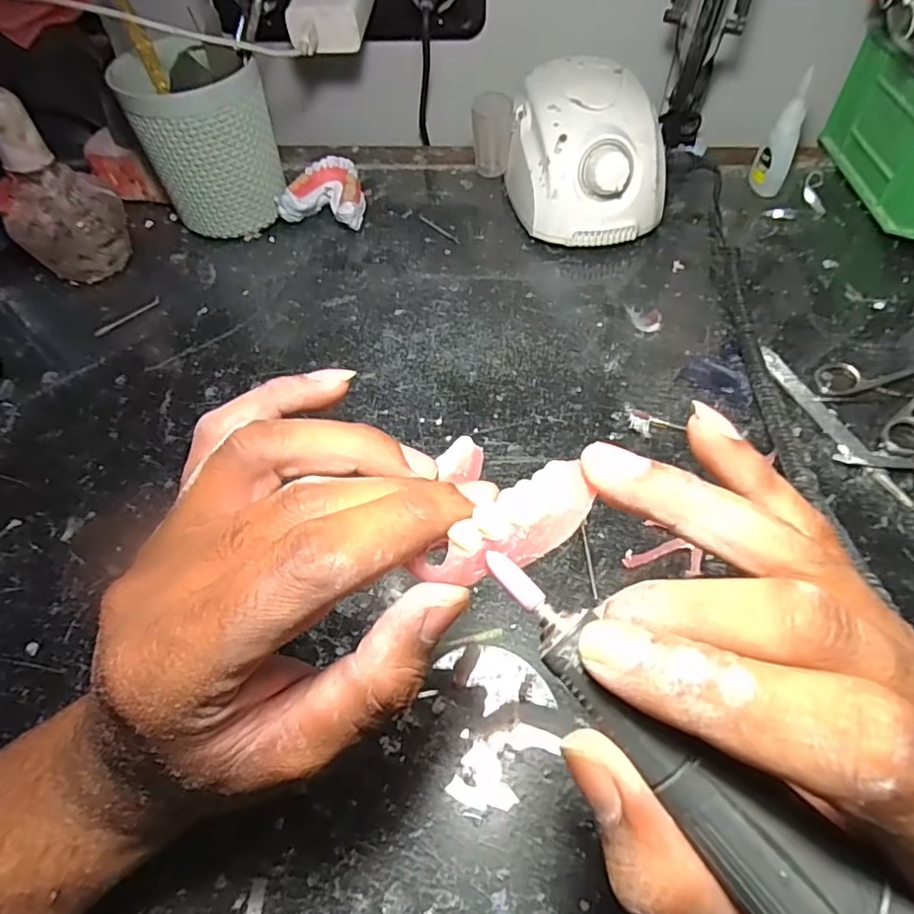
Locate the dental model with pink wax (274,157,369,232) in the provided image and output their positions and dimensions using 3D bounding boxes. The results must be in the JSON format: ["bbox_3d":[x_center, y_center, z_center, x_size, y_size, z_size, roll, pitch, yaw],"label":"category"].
[{"bbox_3d":[-0.103,-0.206,0.452,0.060,0.034,0.051,8,57,8],"label":"dental model with pink wax"}]

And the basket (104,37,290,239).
[{"bbox_3d":[-0.181,-0.230,0.423,0.092,0.112,0.086,-19,57,-11],"label":"basket"}]

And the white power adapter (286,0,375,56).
[{"bbox_3d":[-0.093,-0.329,0.420,0.052,0.035,0.076,2,56,4],"label":"white power adapter"}]

